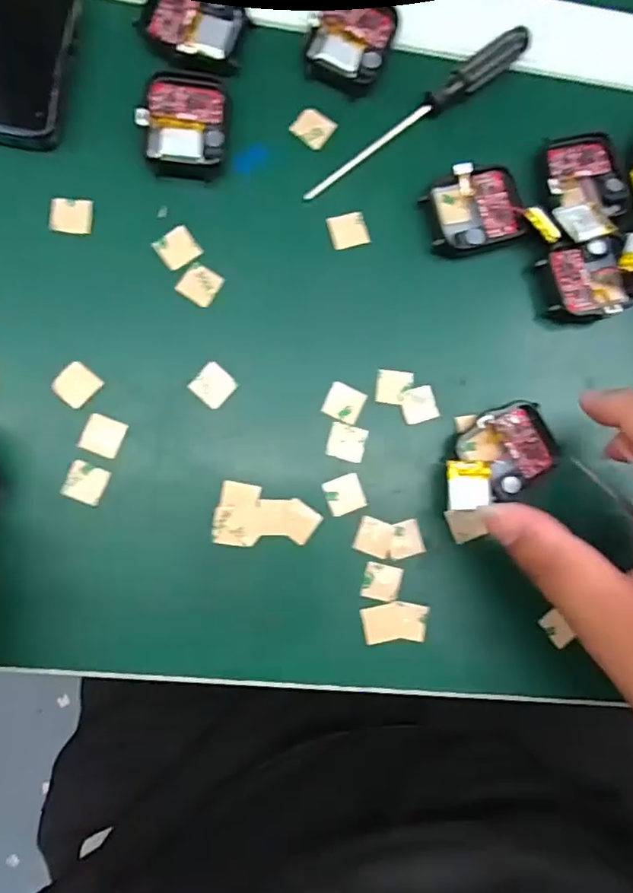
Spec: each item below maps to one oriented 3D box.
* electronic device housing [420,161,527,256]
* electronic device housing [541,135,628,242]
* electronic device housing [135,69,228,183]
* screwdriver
[{"bbox_3d":[0.073,-0.110,0.269,0.045,0.010,0.037,-17,88,-8],"label":"electronic device housing"},{"bbox_3d":[0.128,-0.121,0.271,0.039,0.016,0.054,-7,87,-8],"label":"electronic device housing"},{"bbox_3d":[-0.058,-0.142,0.256,0.036,0.008,0.047,3,85,-7],"label":"electronic device housing"},{"bbox_3d":[0.049,-0.153,0.270,0.131,0.011,0.013,-40,91,-8],"label":"screwdriver"}]

